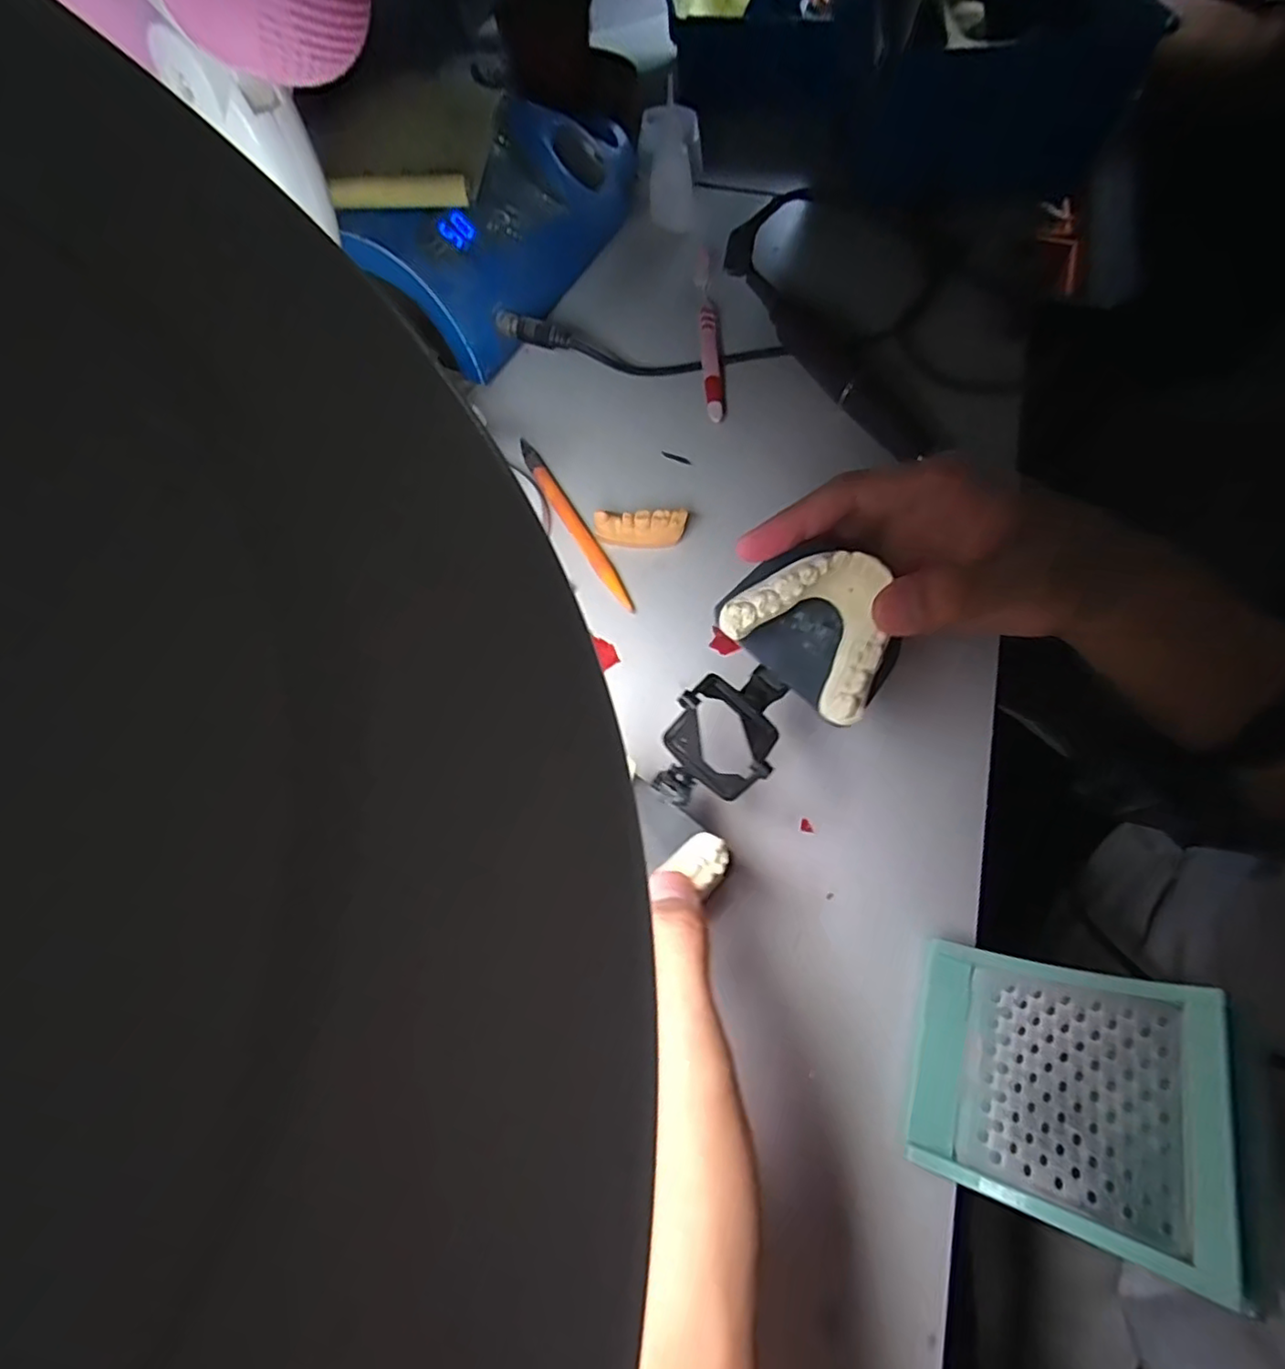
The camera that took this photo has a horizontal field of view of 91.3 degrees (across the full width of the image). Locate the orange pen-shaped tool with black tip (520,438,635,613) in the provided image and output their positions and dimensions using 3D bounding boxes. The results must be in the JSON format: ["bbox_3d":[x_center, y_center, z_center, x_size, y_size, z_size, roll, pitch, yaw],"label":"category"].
[{"bbox_3d":[-0.040,-0.094,0.358,0.011,0.006,0.135,-28,66,-10],"label":"orange pen-shaped tool with black tip"}]

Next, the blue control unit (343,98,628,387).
[{"bbox_3d":[-0.079,-0.326,0.433,0.095,0.079,0.261,29,69,15],"label":"blue control unit"}]

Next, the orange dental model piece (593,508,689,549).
[{"bbox_3d":[-0.001,-0.085,0.346,0.050,0.020,0.014,-3,65,2],"label":"orange dental model piece"}]

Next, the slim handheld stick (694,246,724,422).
[{"bbox_3d":[0.045,-0.245,0.430,0.012,0.012,0.177,-2,65,2],"label":"slim handheld stick"}]

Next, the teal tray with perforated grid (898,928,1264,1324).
[{"bbox_3d":[0.136,0.134,0.211,0.017,0.096,0.075,33,63,-25],"label":"teal tray with perforated grid"}]

